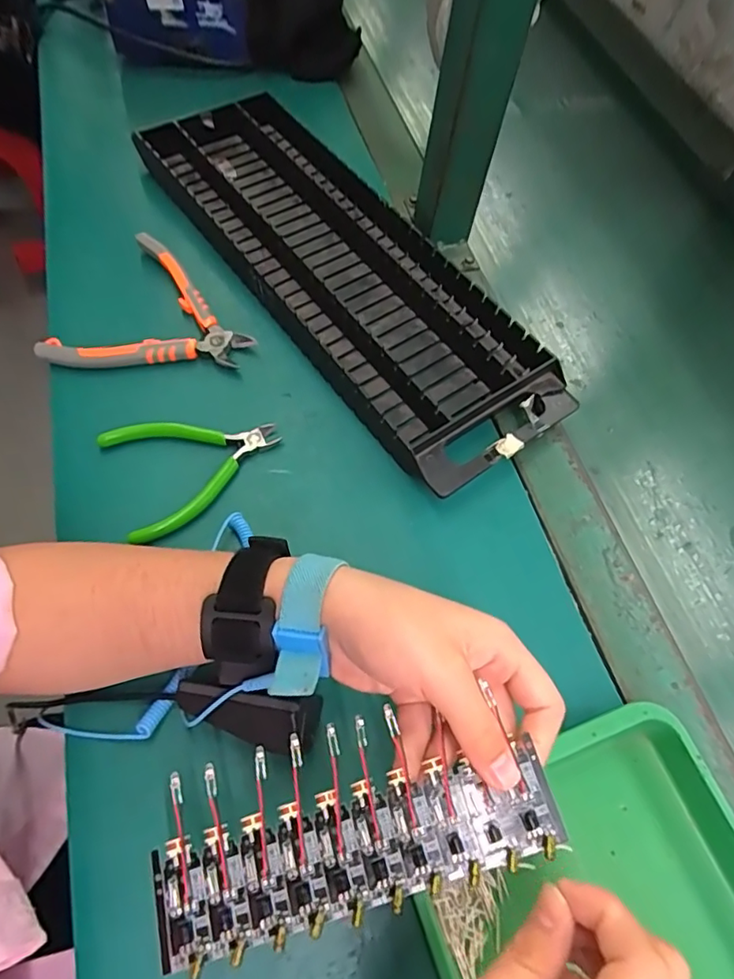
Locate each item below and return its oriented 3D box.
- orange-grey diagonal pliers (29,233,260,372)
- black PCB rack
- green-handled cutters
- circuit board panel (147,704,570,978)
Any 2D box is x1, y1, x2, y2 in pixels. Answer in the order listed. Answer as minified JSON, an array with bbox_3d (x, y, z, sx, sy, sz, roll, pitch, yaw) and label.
[{"bbox_3d":[-0.166,-0.146,0.435,0.152,0.023,0.118,0,63,-3],"label":"orange-grey diagonal pliers"},{"bbox_3d":[-0.025,-0.186,0.450,0.155,0.043,0.430,-35,70,-19],"label":"black PCB rack"},{"bbox_3d":[-0.113,-0.020,0.372,0.110,0.015,0.087,-24,67,-14],"label":"green-handled cutters"},{"bbox_3d":[-0.006,0.134,0.223,0.162,0.014,0.066,-12,64,-4],"label":"circuit board panel"}]

